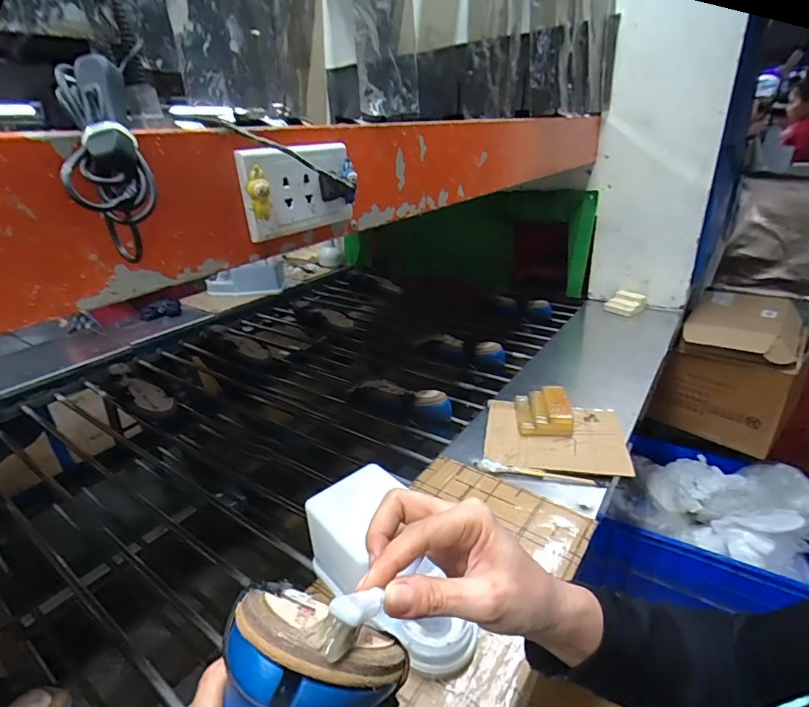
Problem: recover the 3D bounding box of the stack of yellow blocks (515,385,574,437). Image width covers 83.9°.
[{"bbox_3d":[0.235,0.098,0.764,0.086,0.044,0.102,-1,25,9],"label":"stack of yellow blocks"}]

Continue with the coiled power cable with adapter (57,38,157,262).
[{"bbox_3d":[-0.162,-0.108,0.250,0.038,0.102,0.050,-11,27,-14],"label":"coiled power cable with adapter"}]

